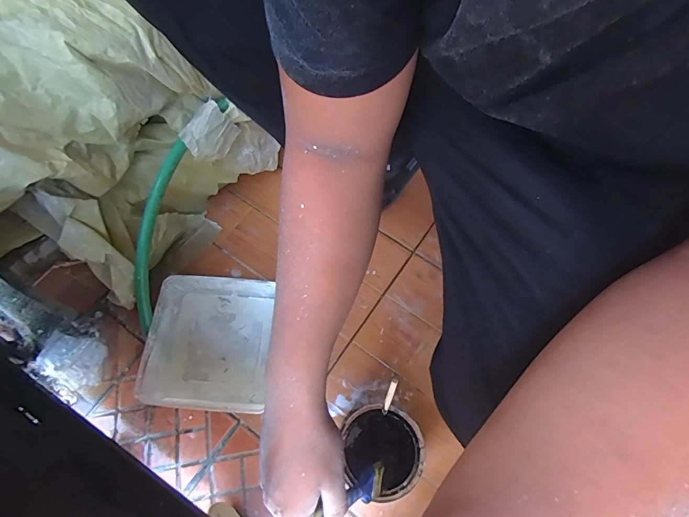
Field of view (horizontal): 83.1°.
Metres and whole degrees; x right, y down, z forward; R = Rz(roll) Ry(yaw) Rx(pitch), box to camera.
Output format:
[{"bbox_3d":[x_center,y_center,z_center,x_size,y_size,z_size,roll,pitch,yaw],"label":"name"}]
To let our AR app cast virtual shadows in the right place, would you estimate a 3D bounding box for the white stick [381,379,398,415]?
[{"bbox_3d":[0.055,0.168,0.473,0.008,0.060,0.011,16,31,6],"label":"white stick"}]

